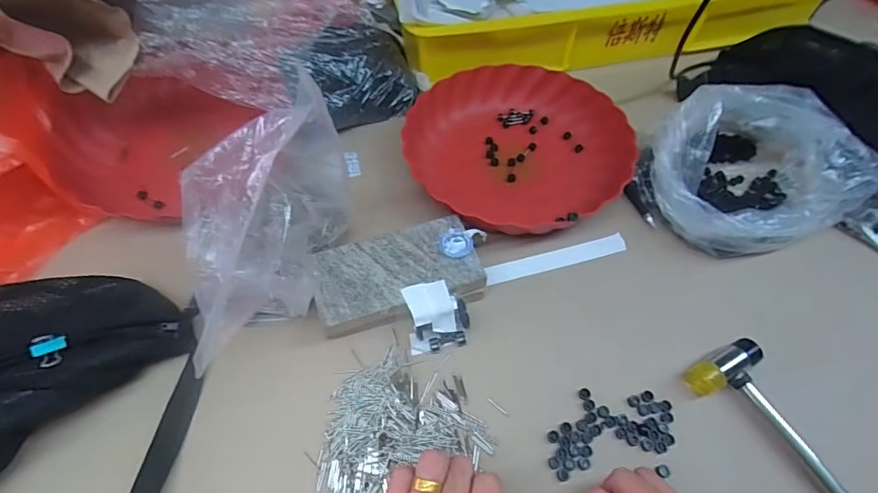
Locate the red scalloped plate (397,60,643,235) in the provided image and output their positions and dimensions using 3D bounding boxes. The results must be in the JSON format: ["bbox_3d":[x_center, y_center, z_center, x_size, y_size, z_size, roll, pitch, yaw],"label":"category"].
[{"bbox_3d":[0.084,-0.116,0.503,0.234,0.042,0.236,0,57,0],"label":"red scalloped plate"}]

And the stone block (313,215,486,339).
[{"bbox_3d":[-0.038,0.030,0.418,0.146,0.035,0.083,-15,58,-9],"label":"stone block"}]

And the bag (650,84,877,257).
[{"bbox_3d":[0.317,-0.079,0.448,0.206,0.110,0.146,-17,57,-12],"label":"bag"}]

